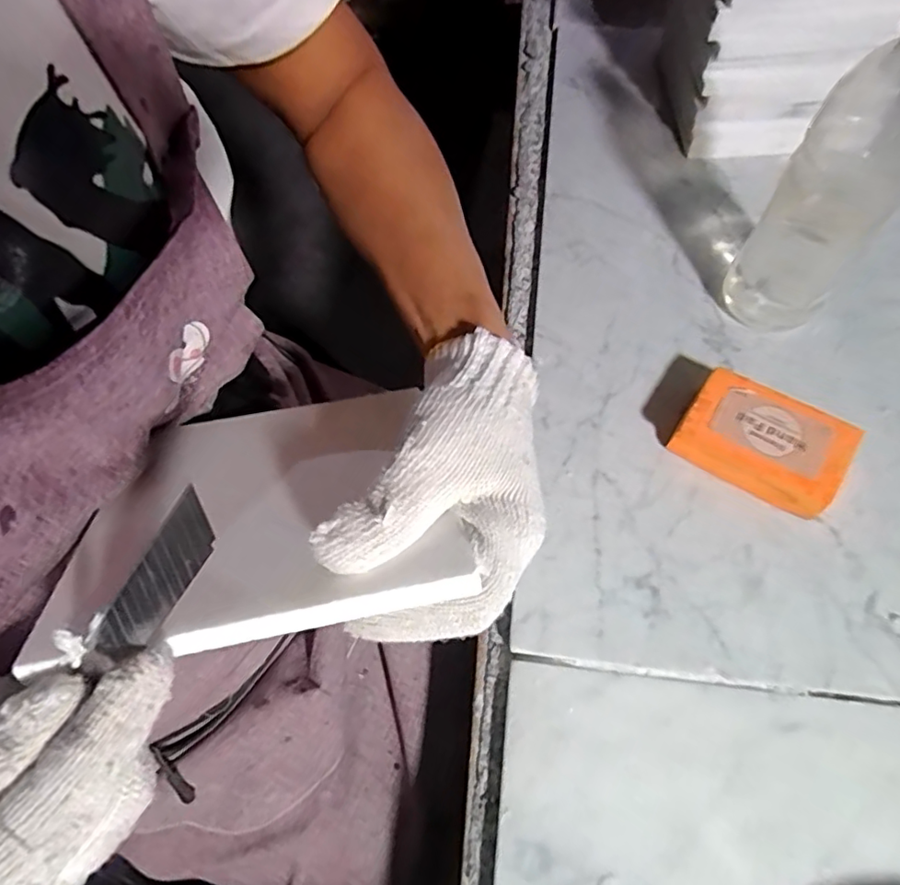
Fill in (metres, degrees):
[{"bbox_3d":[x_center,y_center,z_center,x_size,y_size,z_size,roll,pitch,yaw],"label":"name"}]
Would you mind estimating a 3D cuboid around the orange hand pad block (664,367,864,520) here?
[{"bbox_3d":[0.193,0.000,0.356,0.091,0.032,0.057,30,69,15],"label":"orange hand pad block"}]

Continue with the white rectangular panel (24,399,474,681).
[{"bbox_3d":[-0.079,0.023,0.251,0.146,0.009,0.149,-10,32,-7],"label":"white rectangular panel"}]

